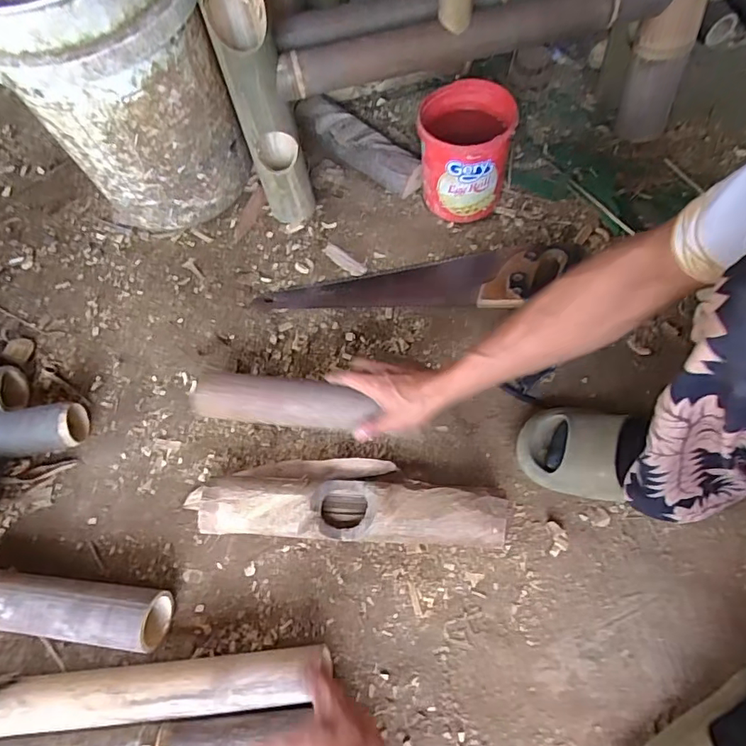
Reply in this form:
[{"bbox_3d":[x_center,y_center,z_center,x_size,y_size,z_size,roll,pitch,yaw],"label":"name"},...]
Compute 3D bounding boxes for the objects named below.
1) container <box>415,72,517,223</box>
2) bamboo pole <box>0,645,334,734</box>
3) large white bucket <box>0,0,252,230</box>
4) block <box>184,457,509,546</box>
[{"bbox_3d":[0.144,-0.350,0.788,0.135,0.157,0.145,5,65,6],"label":"container"},{"bbox_3d":[-0.371,0.363,0.537,0.650,0.052,0.055,-7,64,1],"label":"bamboo pole"},{"bbox_3d":[-0.381,-0.434,0.750,0.266,0.384,0.299,-29,66,-10],"label":"large white bucket"},{"bbox_3d":[-0.041,0.156,0.622,0.400,0.060,0.105,2,65,5],"label":"block"}]

